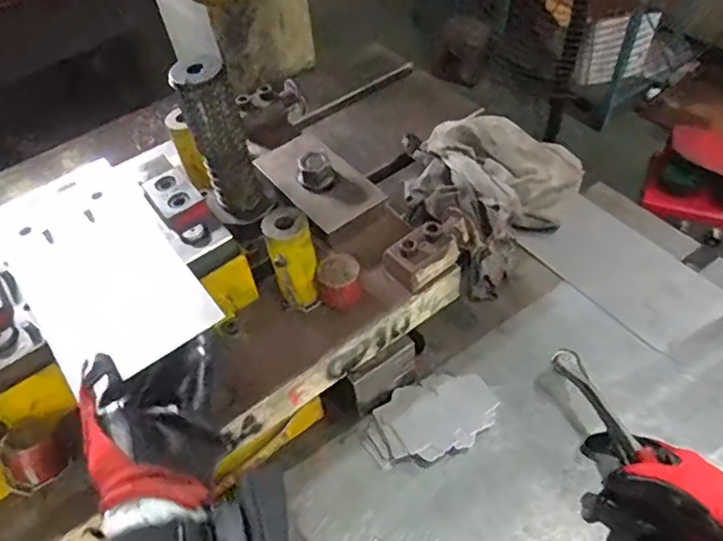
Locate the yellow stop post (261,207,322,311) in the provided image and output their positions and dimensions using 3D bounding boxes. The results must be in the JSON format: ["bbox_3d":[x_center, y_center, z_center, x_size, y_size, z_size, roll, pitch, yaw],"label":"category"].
[{"bbox_3d":[-0.061,-0.010,0.542,0.041,0.096,0.042,-4,50,4],"label":"yellow stop post"}]

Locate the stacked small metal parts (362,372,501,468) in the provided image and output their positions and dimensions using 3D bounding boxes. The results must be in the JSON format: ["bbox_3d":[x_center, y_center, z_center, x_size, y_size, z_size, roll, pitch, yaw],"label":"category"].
[{"bbox_3d":[0.070,0.150,0.607,0.139,0.013,0.080,-21,51,-10],"label":"stacked small metal parts"}]

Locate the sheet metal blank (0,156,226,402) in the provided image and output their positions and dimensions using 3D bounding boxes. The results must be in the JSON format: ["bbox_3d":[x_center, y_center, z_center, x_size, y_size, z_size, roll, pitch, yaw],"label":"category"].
[{"bbox_3d":[-0.236,-0.011,0.521,0.123,0.011,0.268,-34,55,-18],"label":"sheet metal blank"}]

